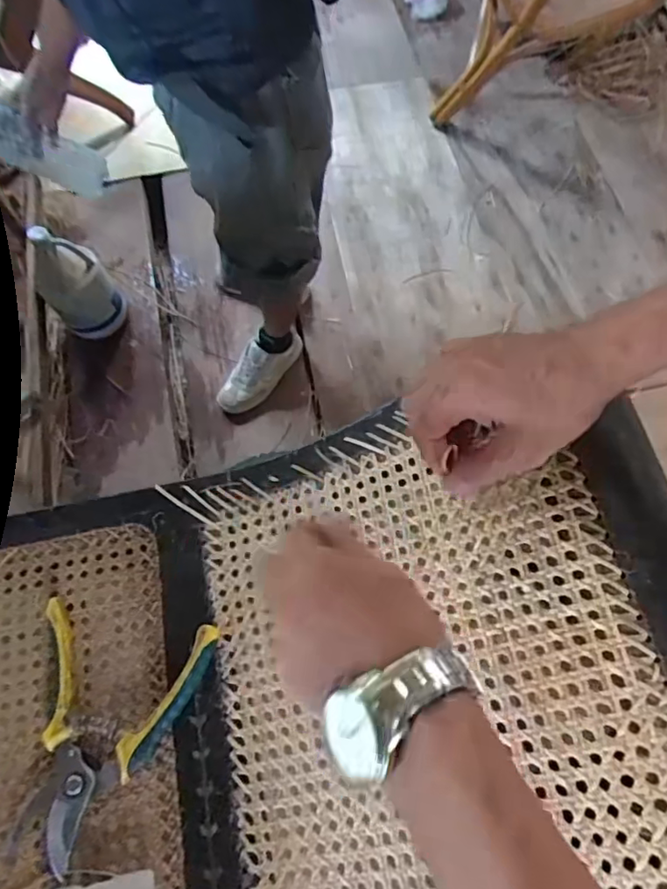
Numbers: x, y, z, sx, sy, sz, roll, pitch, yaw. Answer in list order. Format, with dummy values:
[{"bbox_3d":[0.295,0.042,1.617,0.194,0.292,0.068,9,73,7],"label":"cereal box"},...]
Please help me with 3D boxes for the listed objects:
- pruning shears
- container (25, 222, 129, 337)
[{"bbox_3d":[-0.172,0.216,0.437,0.134,0.017,0.170,7,66,4],"label":"pruning shears"},{"bbox_3d":[-0.591,-0.364,1.359,0.151,0.273,0.115,-41,70,-12],"label":"container"}]

